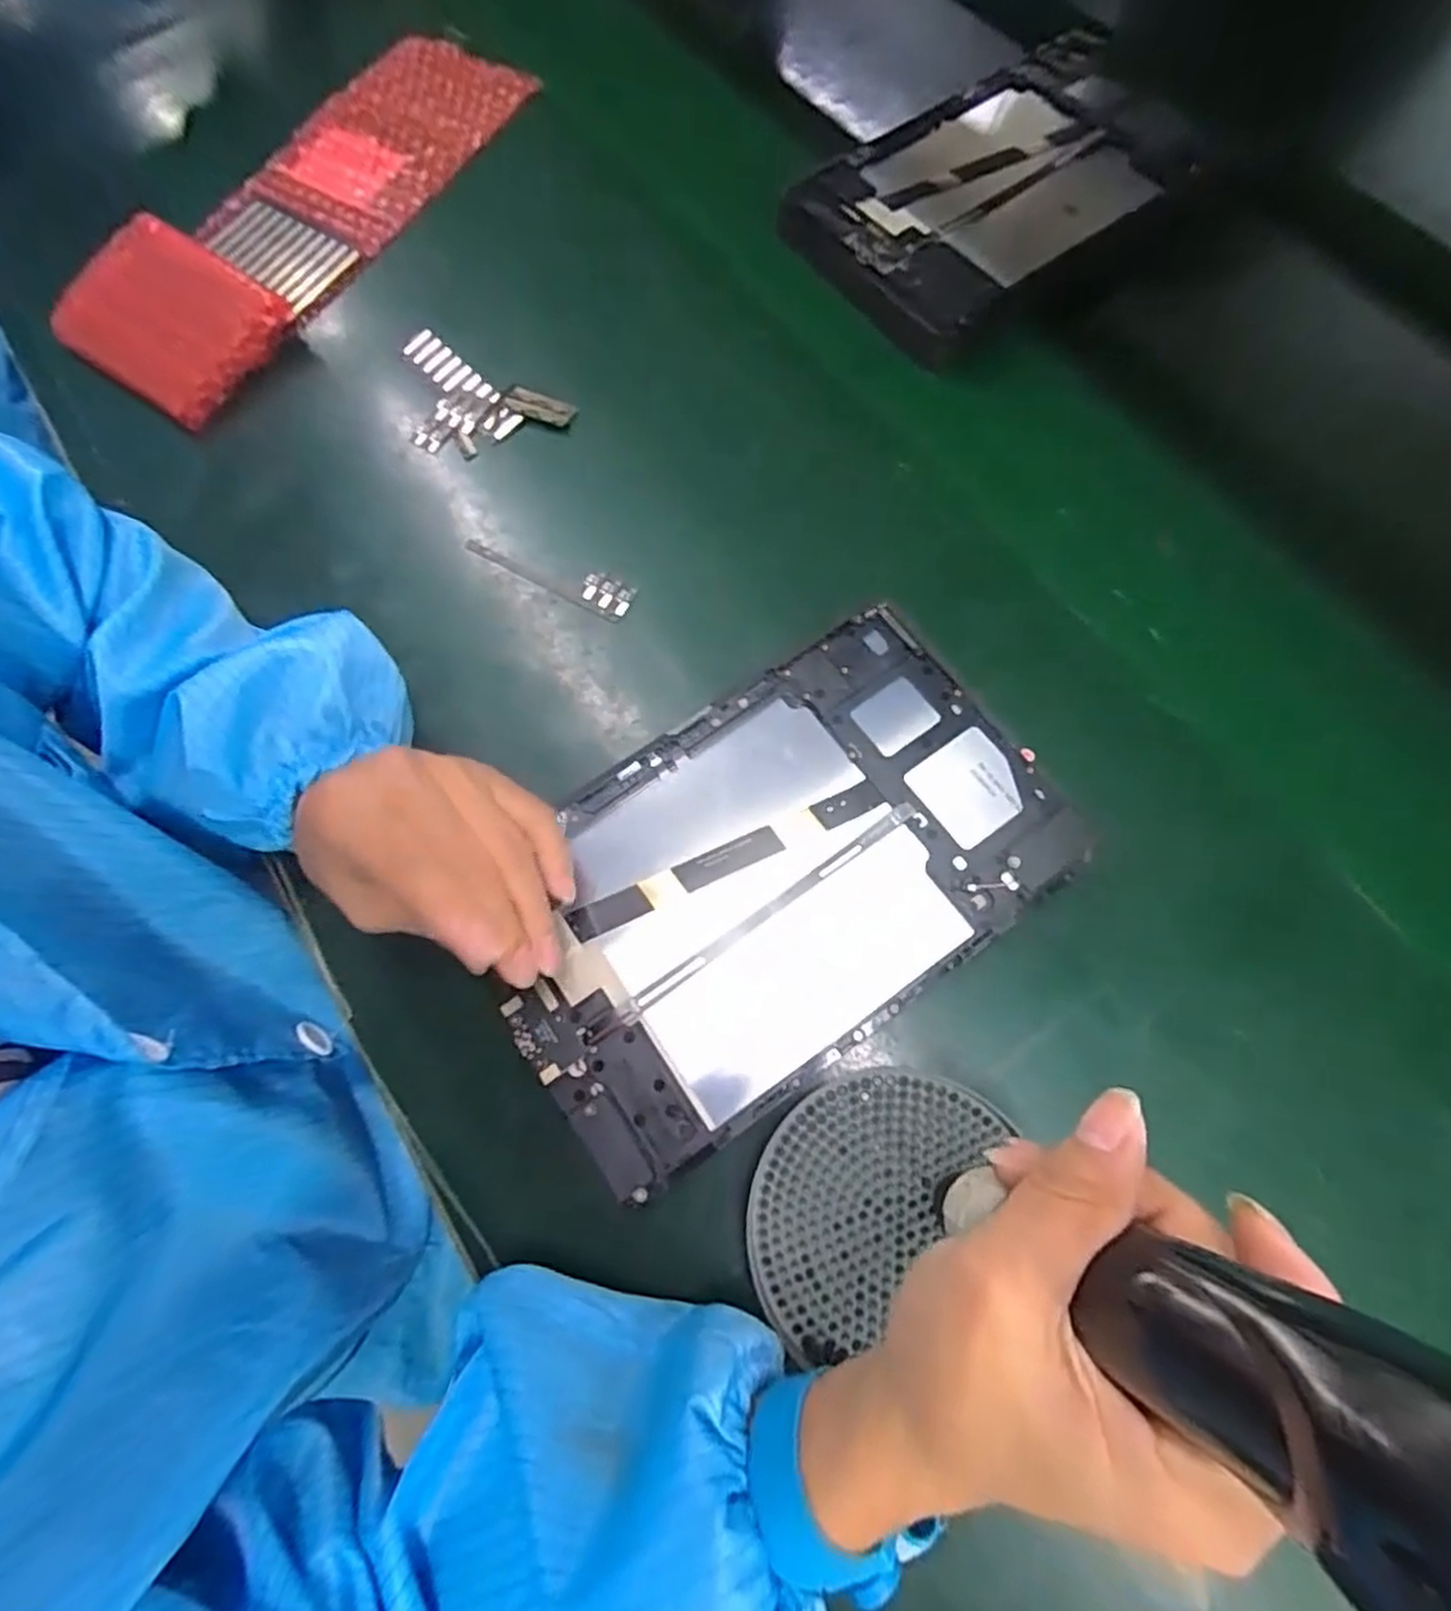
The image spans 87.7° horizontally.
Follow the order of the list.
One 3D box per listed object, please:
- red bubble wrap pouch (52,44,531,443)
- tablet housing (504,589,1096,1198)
[{"bbox_3d":[-0.273,-0.392,0.491,0.130,0.022,0.335,29,74,10],"label":"red bubble wrap pouch"},{"bbox_3d":[0.017,0.026,0.317,0.232,0.014,0.148,-34,74,-10],"label":"tablet housing"}]

